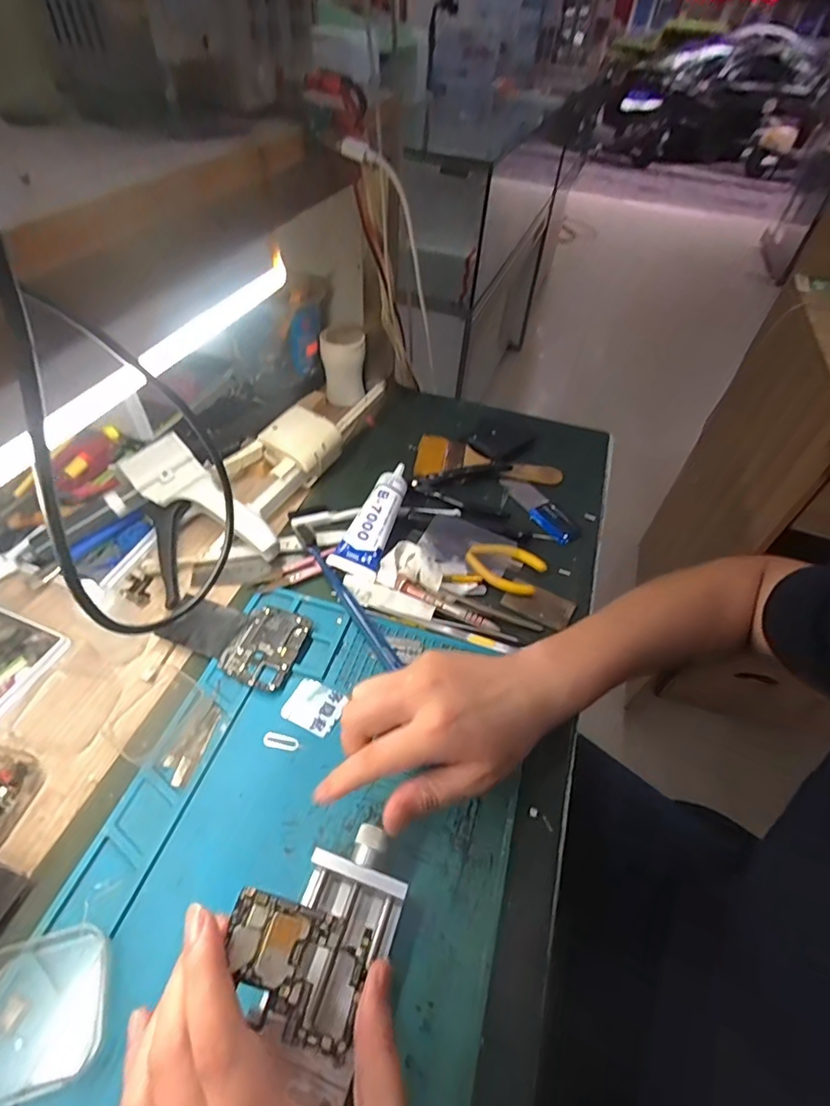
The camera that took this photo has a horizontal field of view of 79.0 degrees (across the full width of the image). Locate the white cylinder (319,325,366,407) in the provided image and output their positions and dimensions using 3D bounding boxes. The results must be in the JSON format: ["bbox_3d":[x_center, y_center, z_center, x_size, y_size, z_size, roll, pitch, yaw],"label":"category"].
[{"bbox_3d":[-0.090,-0.235,0.631,0.051,0.084,0.048,-6,50,-10],"label":"white cylinder"}]

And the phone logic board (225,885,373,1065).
[{"bbox_3d":[-0.057,0.190,0.231,0.066,0.005,0.045,20,50,0],"label":"phone logic board"}]

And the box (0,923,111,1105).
[{"bbox_3d":[-0.192,0.230,0.251,0.067,0.014,0.062,-14,52,-16],"label":"box"}]

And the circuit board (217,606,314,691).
[{"bbox_3d":[-0.120,0.074,0.406,0.056,0.005,0.067,18,50,10],"label":"circuit board"}]

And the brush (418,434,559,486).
[{"bbox_3d":[0.080,-0.093,0.567,0.162,0.013,0.066,16,50,9],"label":"brush"}]

